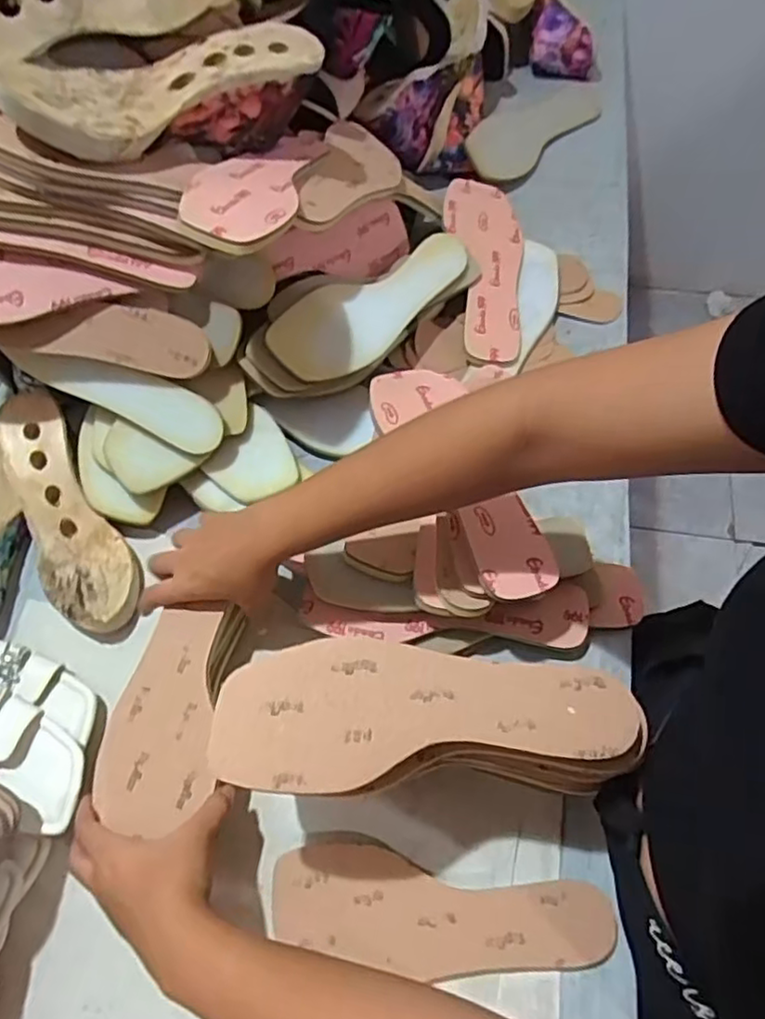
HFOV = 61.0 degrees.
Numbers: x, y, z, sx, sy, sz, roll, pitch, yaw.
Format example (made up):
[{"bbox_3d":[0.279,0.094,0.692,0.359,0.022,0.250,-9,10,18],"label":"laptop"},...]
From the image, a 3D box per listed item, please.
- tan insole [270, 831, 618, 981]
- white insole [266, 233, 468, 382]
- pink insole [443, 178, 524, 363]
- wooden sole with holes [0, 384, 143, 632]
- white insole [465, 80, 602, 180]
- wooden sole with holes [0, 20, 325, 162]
[{"bbox_3d":[0.040,0.289,0.466,0.238,0.008,0.073,7,61,8],"label":"tan insole"},{"bbox_3d":[-0.003,-0.203,0.647,0.242,0.078,0.020,-34,22,-20],"label":"white insole"},{"bbox_3d":[0.109,-0.268,0.713,0.092,0.011,0.237,11,68,-9],"label":"pink insole"},{"bbox_3d":[-0.293,0.004,0.594,0.085,0.043,0.235,-26,82,-9],"label":"wooden sole with holes"},{"bbox_3d":[0.199,-0.498,0.837,0.249,0.019,0.078,-41,88,-21],"label":"white insole"},{"bbox_3d":[-0.159,-0.333,0.488,0.241,0.052,0.086,-29,66,-11],"label":"wooden sole with holes"}]

